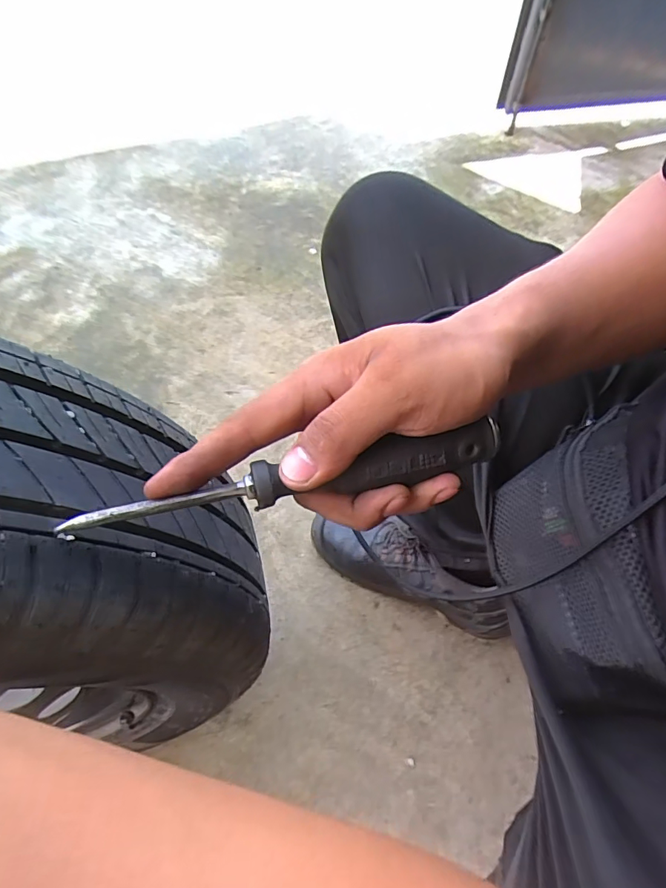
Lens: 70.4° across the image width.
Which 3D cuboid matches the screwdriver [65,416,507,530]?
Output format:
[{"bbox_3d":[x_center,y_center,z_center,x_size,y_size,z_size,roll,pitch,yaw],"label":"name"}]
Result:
[{"bbox_3d":[-0.014,0.015,0.207,0.189,0.016,0.016,-10,56,-8],"label":"screwdriver"}]

